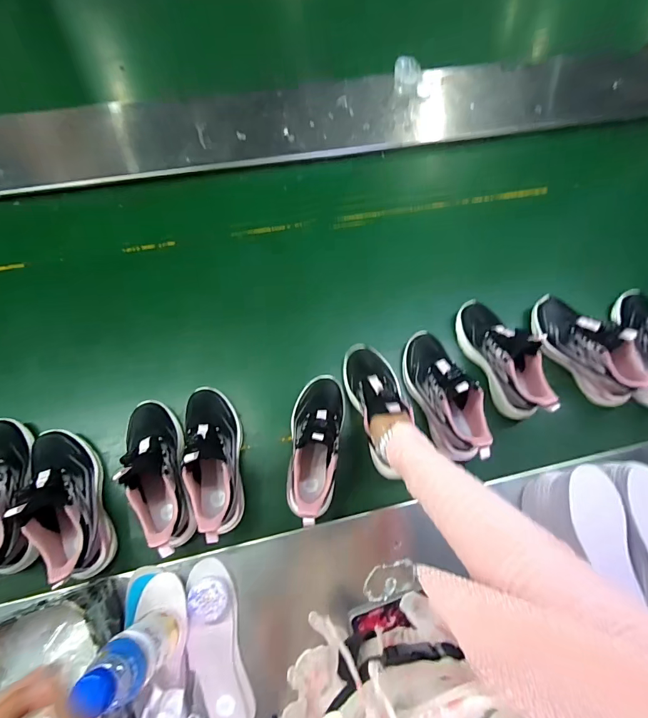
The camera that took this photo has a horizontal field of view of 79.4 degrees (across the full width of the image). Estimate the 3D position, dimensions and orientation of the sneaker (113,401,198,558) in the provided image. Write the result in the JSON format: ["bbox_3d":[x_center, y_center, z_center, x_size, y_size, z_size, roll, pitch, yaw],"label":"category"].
[{"bbox_3d":[-0.278,0.185,0.652,0.089,0.146,0.246,-18,60,-8],"label":"sneaker"}]

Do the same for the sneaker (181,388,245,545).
[{"bbox_3d":[-0.188,0.163,0.656,0.087,0.116,0.253,-9,72,-6],"label":"sneaker"}]

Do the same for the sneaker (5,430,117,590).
[{"bbox_3d":[-0.421,0.222,0.614,0.089,0.126,0.246,-21,74,-10],"label":"sneaker"}]

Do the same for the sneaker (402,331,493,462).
[{"bbox_3d":[0.224,0.057,0.720,0.098,0.102,0.255,-16,73,-8],"label":"sneaker"}]

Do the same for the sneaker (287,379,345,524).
[{"bbox_3d":[-0.014,0.143,0.670,0.091,0.133,0.252,9,71,0],"label":"sneaker"}]

